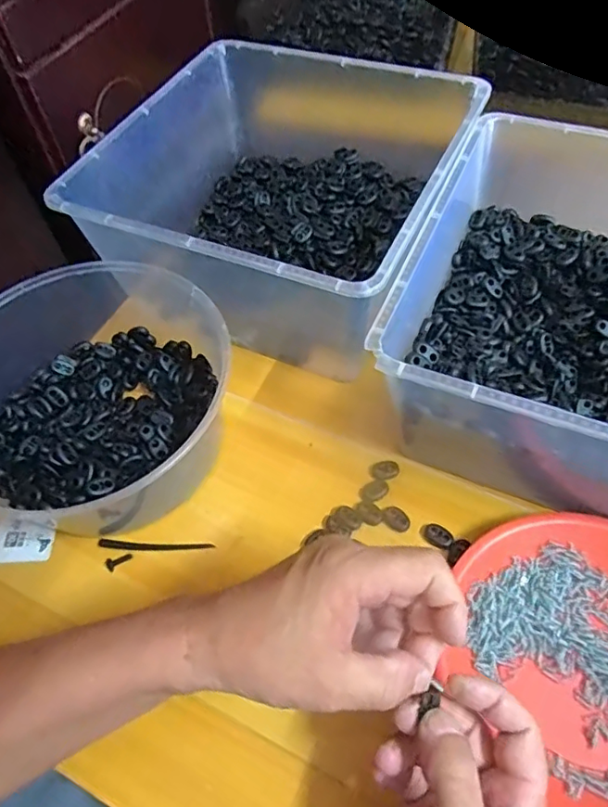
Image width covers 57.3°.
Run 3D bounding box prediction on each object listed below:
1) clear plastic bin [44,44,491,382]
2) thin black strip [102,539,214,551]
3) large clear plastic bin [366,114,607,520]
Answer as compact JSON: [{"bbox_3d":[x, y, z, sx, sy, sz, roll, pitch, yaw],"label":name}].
[{"bbox_3d":[-0.016,-0.191,0.539,0.299,0.139,0.298,22,60,17],"label":"clear plastic bin"},{"bbox_3d":[-0.116,0.111,0.433,0.089,0.005,0.007,1,56,5],"label":"thin black strip"},{"bbox_3d":[0.233,-0.054,0.431,0.296,0.142,0.293,20,60,16],"label":"large clear plastic bin"}]

